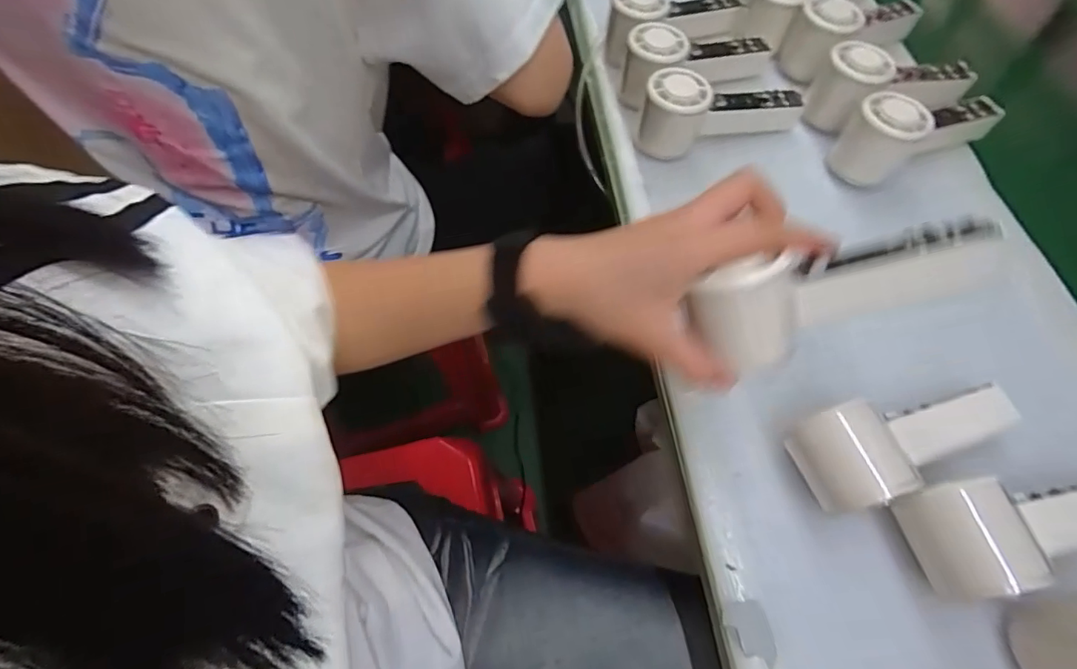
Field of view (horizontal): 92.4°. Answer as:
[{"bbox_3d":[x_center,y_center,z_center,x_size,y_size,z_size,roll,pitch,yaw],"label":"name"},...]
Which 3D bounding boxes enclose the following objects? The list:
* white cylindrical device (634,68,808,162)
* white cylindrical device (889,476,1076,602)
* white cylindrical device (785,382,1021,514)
[{"bbox_3d":[0.166,-0.209,0.473,0.158,0.055,0.056,-15,62,-7],"label":"white cylindrical device"},{"bbox_3d":[0.292,0.108,0.301,0.159,0.053,0.056,-12,62,-5],"label":"white cylindrical device"},{"bbox_3d":[0.235,0.067,0.324,0.158,0.054,0.057,-14,62,-6],"label":"white cylindrical device"}]

